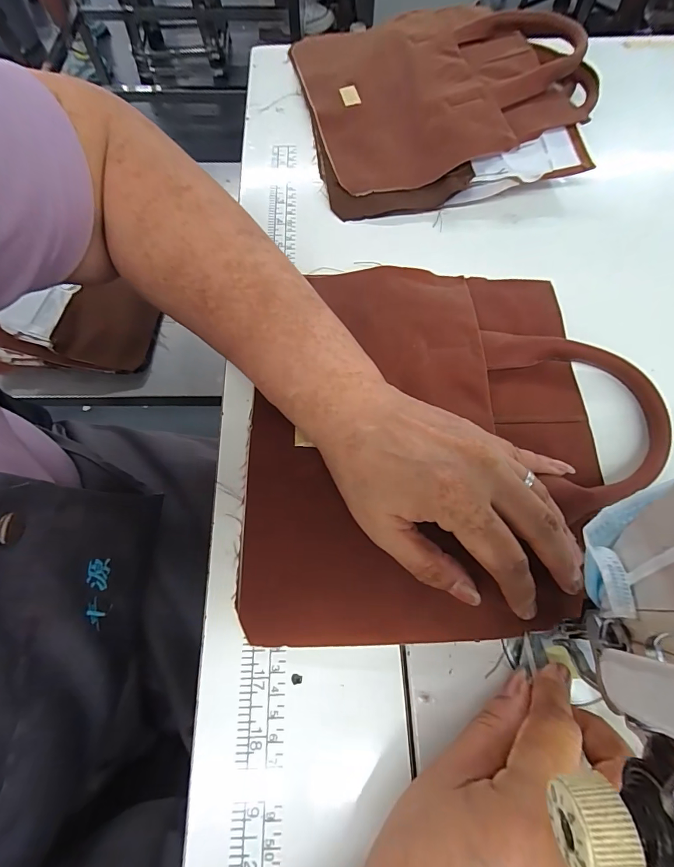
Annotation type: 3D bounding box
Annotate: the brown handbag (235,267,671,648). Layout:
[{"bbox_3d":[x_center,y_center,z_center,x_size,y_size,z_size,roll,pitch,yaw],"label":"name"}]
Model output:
[{"bbox_3d":[0.076,-0.003,0.262,0.258,0.016,0.251,2,68,-1],"label":"brown handbag"}]

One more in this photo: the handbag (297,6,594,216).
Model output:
[{"bbox_3d":[0.105,-0.332,0.391,0.270,0.036,0.277,-10,69,-5],"label":"handbag"}]

